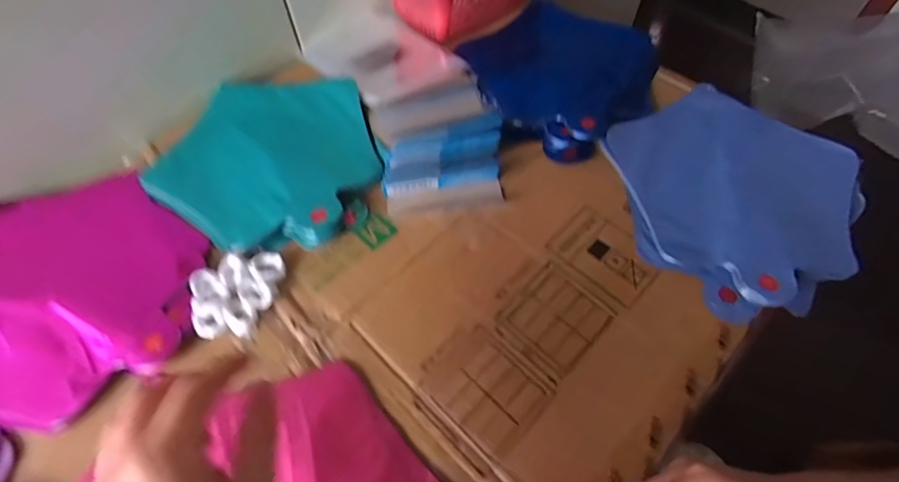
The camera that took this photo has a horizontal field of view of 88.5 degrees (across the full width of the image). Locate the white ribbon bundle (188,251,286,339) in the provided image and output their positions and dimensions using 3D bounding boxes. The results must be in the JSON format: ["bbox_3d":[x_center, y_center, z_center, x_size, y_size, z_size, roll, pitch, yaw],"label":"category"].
[{"bbox_3d":[-0.185,0.044,0.392,0.073,0.012,0.074,2,56,1],"label":"white ribbon bundle"}]

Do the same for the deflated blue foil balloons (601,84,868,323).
[{"bbox_3d":[0.279,-0.056,0.455,0.251,0.018,0.227,-35,63,-21],"label":"deflated blue foil balloons"}]

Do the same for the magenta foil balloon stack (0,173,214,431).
[{"bbox_3d":[-0.345,0.035,0.408,0.261,0.023,0.227,8,57,5],"label":"magenta foil balloon stack"}]

